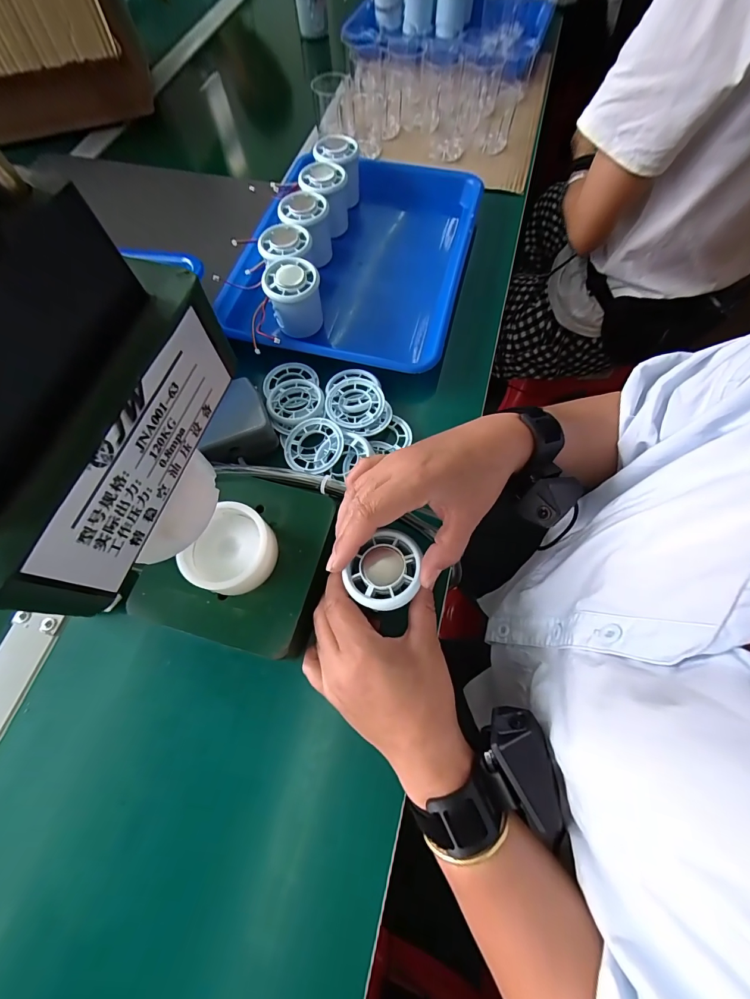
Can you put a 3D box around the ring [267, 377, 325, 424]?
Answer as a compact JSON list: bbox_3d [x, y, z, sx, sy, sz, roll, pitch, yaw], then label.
[{"bbox_3d":[-0.079,-0.097,0.365,0.055,0.013,0.052,-1,68,1],"label":"ring"}]

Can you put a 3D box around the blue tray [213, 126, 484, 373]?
[{"bbox_3d":[-0.022,-0.300,0.432,0.250,0.055,0.338,13,69,7],"label":"blue tray"}]

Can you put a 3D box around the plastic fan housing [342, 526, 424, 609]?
[{"bbox_3d":[0.008,0.049,0.255,0.045,0.020,0.055,39,73,11],"label":"plastic fan housing"}]

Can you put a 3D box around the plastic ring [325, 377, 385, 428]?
[{"bbox_3d":[-0.020,-0.096,0.360,0.056,0.009,0.061,-1,68,1],"label":"plastic ring"}]

